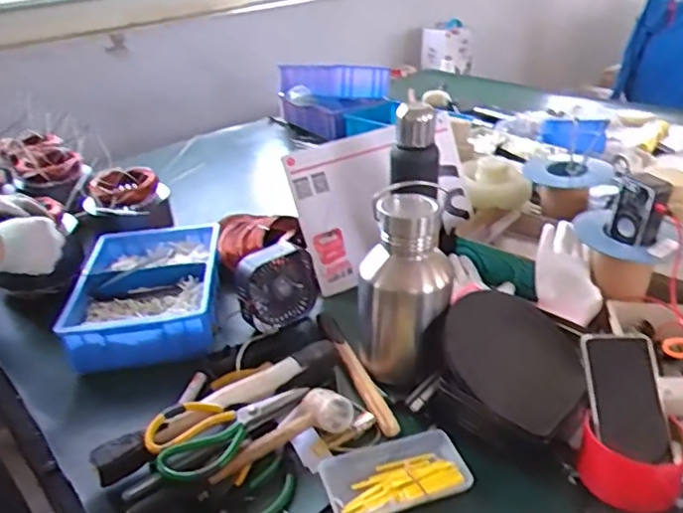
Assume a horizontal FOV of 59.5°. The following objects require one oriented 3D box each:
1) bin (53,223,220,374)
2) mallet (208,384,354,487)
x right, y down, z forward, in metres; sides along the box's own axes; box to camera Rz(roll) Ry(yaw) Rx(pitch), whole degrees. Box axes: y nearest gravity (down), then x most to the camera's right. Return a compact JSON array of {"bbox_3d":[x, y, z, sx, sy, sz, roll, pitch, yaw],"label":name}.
[{"bbox_3d":[-0.300,0.054,0.947,0.210,0.079,0.302,-8,30,-7],"label":"bin"},{"bbox_3d":[-0.059,0.212,0.674,0.065,0.042,0.164,20,38,35],"label":"mallet"}]

